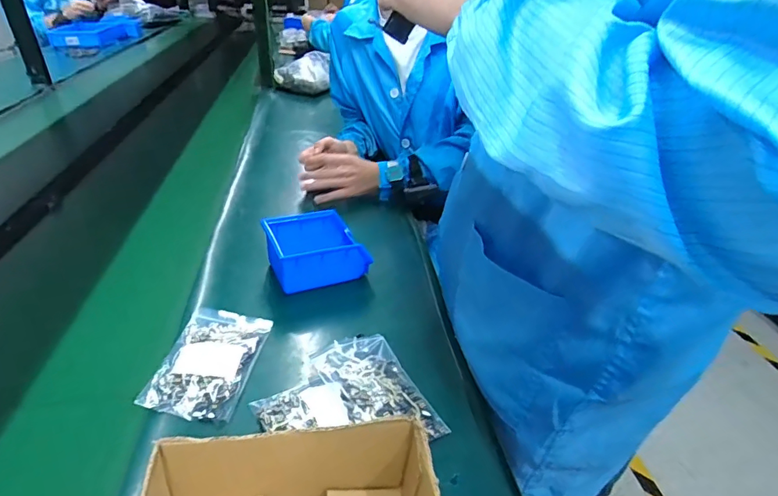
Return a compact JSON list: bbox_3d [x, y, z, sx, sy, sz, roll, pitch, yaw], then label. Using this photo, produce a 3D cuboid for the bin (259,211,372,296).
[{"bbox_3d":[-0.112,0.005,0.673,0.135,0.072,0.125,-12,36,-23],"label":"bin"}]

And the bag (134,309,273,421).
[{"bbox_3d":[-0.201,0.125,0.505,0.093,0.015,0.152,5,33,1],"label":"bag"}]

